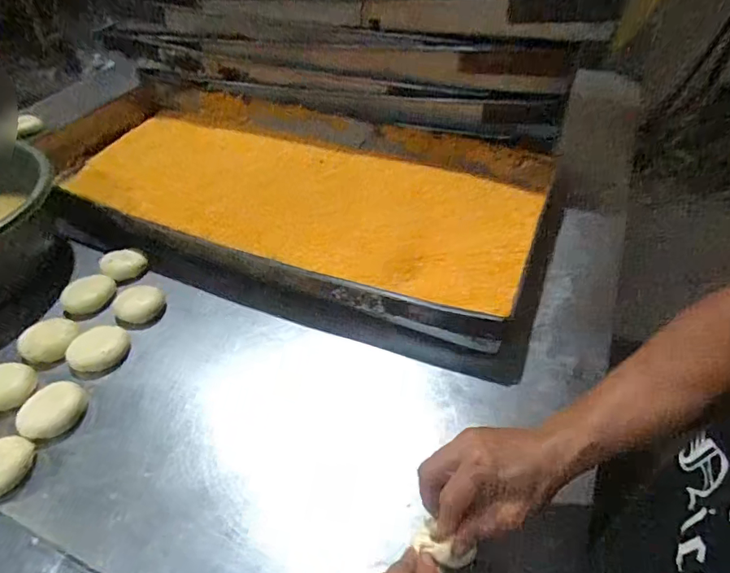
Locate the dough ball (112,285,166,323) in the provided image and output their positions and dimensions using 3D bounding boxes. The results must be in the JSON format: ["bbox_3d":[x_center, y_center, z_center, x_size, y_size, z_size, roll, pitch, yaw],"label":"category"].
[{"bbox_3d":[-0.282,0.024,0.602,0.059,0.030,0.040,-24,50,-21],"label":"dough ball"}]

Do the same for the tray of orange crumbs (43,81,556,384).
[{"bbox_3d":[-0.171,-0.160,0.756,0.848,0.074,0.417,15,48,15],"label":"tray of orange crumbs"}]

